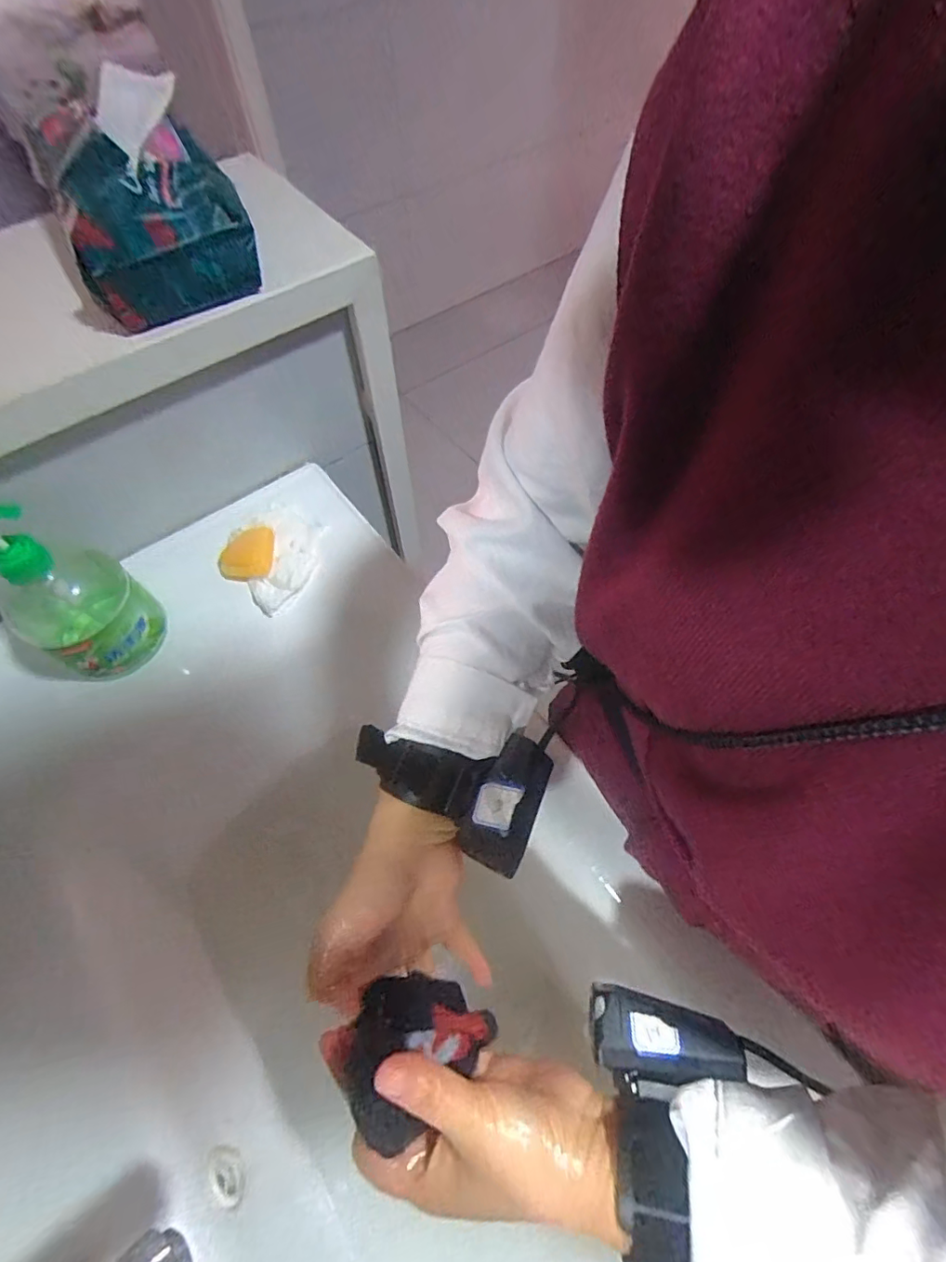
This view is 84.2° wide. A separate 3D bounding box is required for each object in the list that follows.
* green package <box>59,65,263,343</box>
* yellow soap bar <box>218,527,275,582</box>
[{"bbox_3d":[-0.234,-0.310,0.382,0.118,0.078,0.154,-22,64,-11],"label":"green package"},{"bbox_3d":[-0.212,-0.074,0.491,0.054,0.021,0.046,2,62,1],"label":"yellow soap bar"}]

